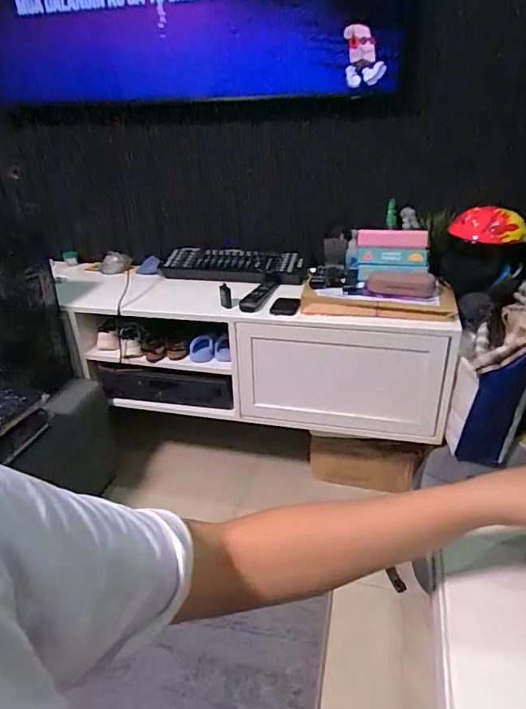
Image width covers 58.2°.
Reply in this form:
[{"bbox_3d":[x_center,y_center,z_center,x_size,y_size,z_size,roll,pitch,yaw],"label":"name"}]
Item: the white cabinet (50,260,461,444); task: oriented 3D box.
[{"bbox_3d":[-0.097,-0.033,1.453,1.250,0.359,0.282,5,30,14],"label":"white cabinet"}]

